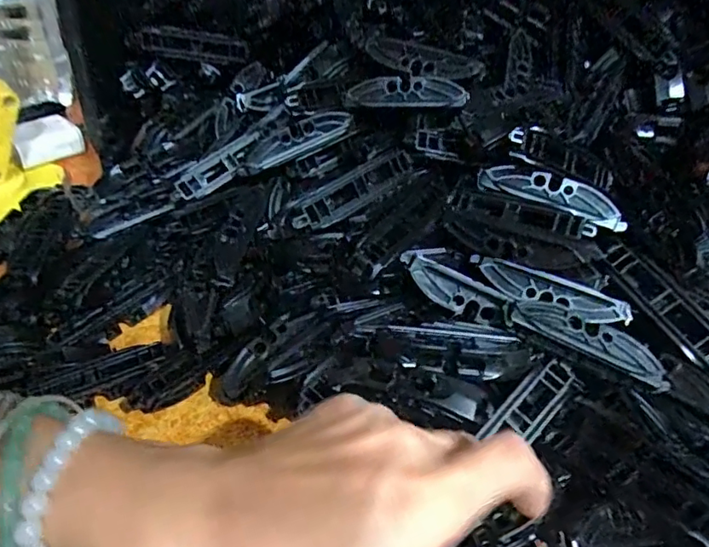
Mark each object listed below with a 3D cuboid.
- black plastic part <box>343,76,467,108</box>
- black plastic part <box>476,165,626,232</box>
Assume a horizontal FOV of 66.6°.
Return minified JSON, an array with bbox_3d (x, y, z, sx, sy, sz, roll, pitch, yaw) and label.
[{"bbox_3d":[0.033,-0.113,0.337,0.074,0.020,0.007,6,-5,8],"label":"black plastic part"},{"bbox_3d":[0.110,-0.044,0.300,0.082,0.011,0.021,21,81,10],"label":"black plastic part"}]

